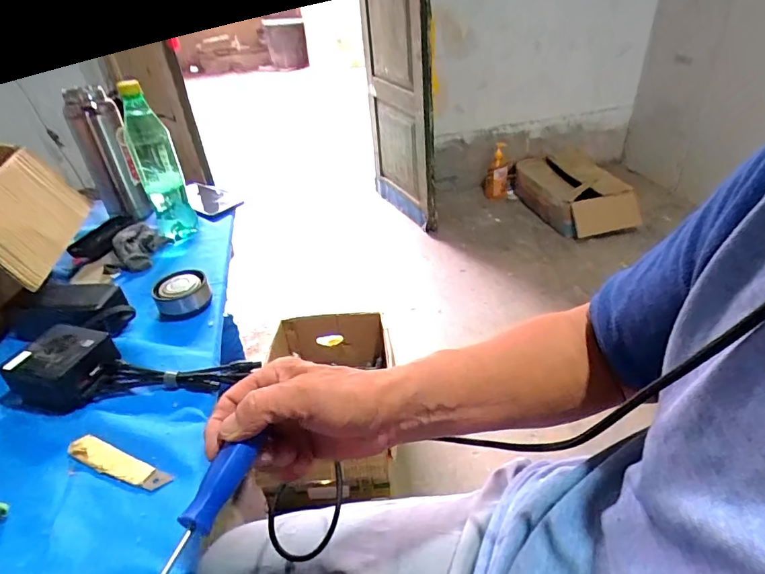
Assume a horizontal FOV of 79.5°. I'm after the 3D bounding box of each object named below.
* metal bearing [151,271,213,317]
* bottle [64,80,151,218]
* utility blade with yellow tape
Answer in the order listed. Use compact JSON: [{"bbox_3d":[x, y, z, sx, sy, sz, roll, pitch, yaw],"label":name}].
[{"bbox_3d":[-0.261,0.006,0.600,0.065,0.034,0.074,-18,38,-21],"label":"metal bearing"},{"bbox_3d":[-0.472,-0.223,0.792,0.077,0.211,0.071,-22,39,-25],"label":"bottle"},{"bbox_3d":[-0.236,0.156,0.408,0.109,0.005,0.022,14,38,22],"label":"utility blade with yellow tape"}]

